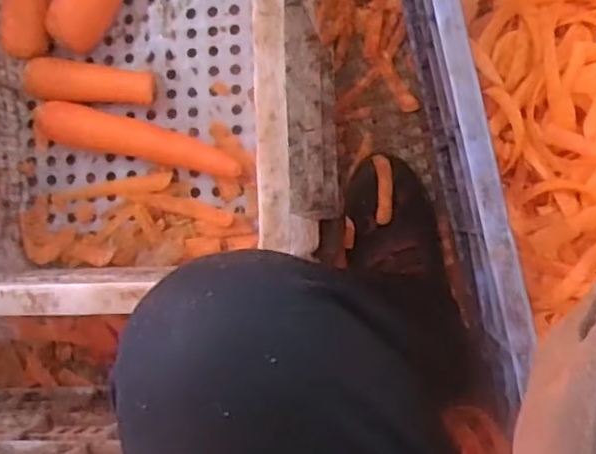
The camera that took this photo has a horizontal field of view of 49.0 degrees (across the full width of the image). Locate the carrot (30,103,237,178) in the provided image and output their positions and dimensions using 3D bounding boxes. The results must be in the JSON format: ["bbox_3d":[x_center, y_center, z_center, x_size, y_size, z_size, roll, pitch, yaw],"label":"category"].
[{"bbox_3d":[-0.155,-0.085,0.635,0.193,0.033,0.039,13,91,9],"label":"carrot"}]

